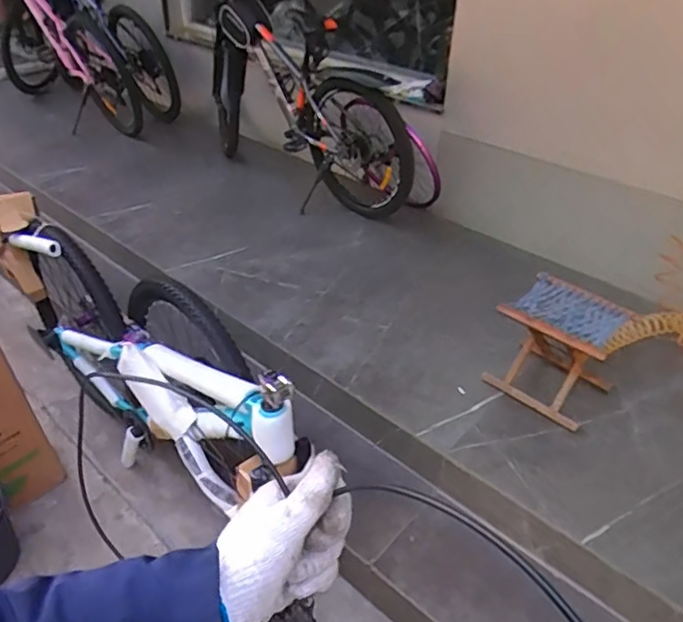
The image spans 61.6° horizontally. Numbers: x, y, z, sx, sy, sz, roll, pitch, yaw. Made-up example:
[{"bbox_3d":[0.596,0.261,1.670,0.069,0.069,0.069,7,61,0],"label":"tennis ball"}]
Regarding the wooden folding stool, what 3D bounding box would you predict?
[{"bbox_3d":[0.603,0.092,1.581,0.277,0.311,0.282,-30,47,-35],"label":"wooden folding stool"}]

